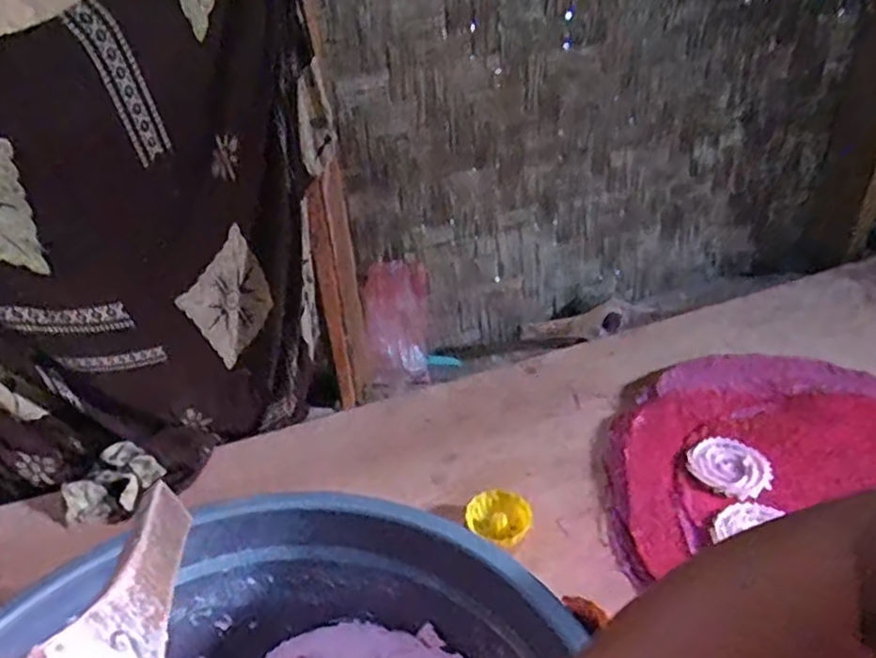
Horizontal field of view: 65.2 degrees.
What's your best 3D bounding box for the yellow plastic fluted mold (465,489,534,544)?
[{"bbox_3d":[0.060,0.182,0.667,0.063,0.018,0.050,5,35,16],"label":"yellow plastic fluted mold"}]

